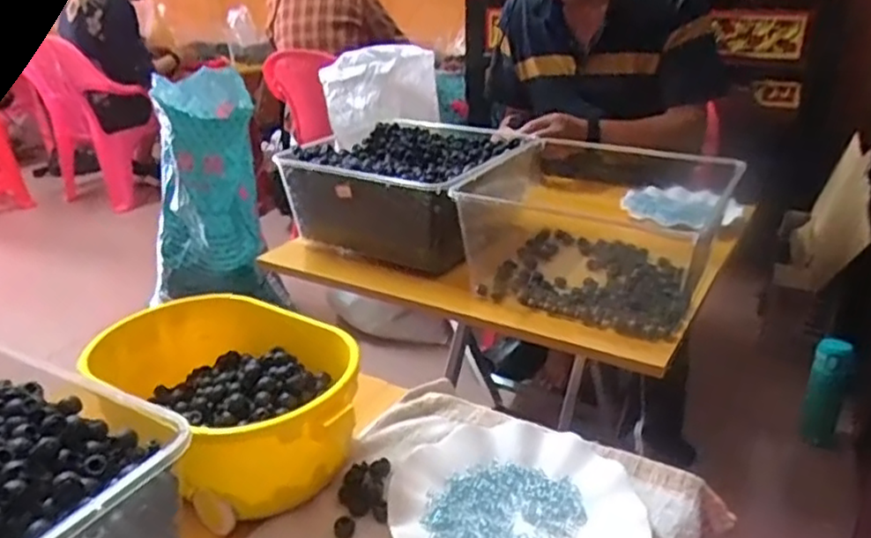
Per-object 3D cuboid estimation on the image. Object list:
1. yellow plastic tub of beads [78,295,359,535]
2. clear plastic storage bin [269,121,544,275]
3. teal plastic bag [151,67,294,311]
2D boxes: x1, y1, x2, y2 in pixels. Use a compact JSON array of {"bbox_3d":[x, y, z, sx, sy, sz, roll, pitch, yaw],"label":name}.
[{"bbox_3d":[-0.171,0.112,0.583,0.242,0.106,0.157,17,31,37],"label":"yellow plastic tub of beads"},{"bbox_3d":[-0.027,-0.124,1.049,0.294,0.138,0.307,14,29,30],"label":"clear plastic storage bin"},{"bbox_3d":[-0.597,-0.169,1.730,0.313,0.561,0.333,-11,26,-21],"label":"teal plastic bag"}]

